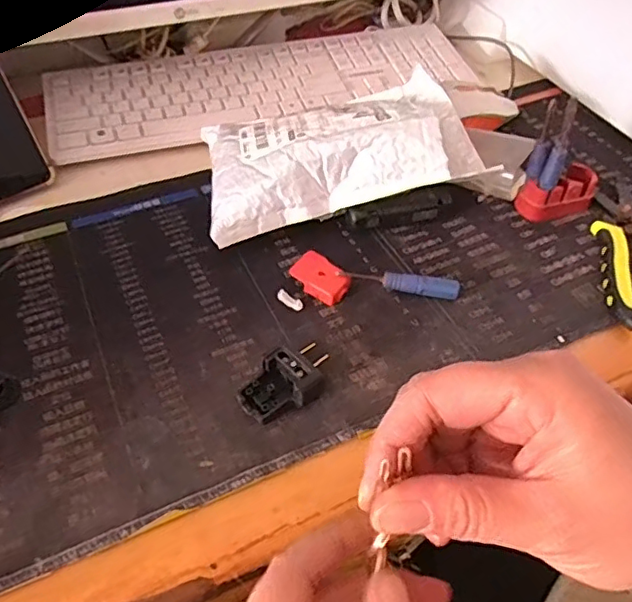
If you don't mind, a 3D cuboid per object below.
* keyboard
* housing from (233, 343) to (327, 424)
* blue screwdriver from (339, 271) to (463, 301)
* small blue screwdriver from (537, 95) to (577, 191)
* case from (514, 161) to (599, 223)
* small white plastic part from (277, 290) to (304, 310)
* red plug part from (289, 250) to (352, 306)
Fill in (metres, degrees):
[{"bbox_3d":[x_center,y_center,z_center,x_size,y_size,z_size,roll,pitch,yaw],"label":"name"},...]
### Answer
[{"bbox_3d":[-0.046,-0.212,0.583,0.424,0.030,0.156,-13,54,-13],"label":"keyboard"},{"bbox_3d":[-0.020,0.051,0.357,0.055,0.022,0.036,-26,53,-23],"label":"housing"},{"bbox_3d":[0.060,-0.012,0.418,0.087,0.017,0.011,5,47,3],"label":"blue screwdriver"},{"bbox_3d":[0.189,-0.121,0.447,0.014,0.069,0.008,14,26,8],"label":"small blue screwdriver"},{"bbox_3d":[0.201,-0.090,0.477,0.062,0.029,0.035,-20,51,-18],"label":"case"},{"bbox_3d":[-0.019,-0.001,0.413,0.022,0.004,0.009,29,53,23],"label":"small white plastic part"},{"bbox_3d":[0.003,-0.016,0.423,0.041,0.014,0.028,33,55,26],"label":"red plug part"}]

